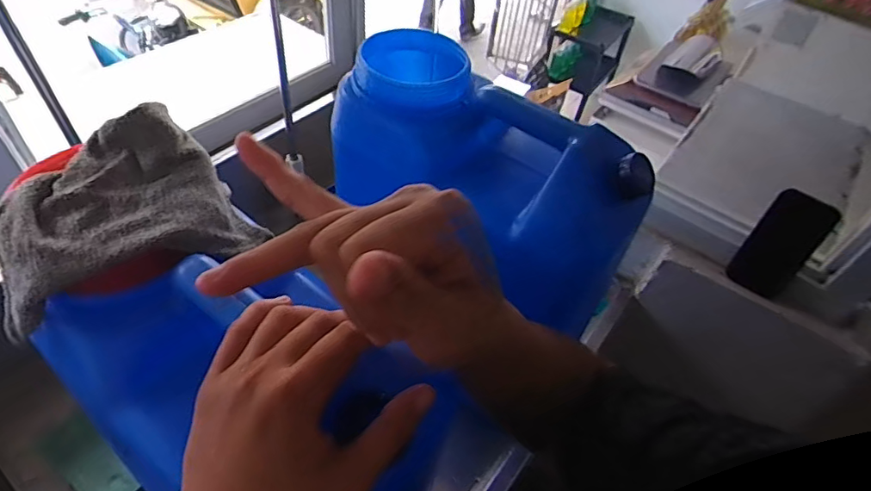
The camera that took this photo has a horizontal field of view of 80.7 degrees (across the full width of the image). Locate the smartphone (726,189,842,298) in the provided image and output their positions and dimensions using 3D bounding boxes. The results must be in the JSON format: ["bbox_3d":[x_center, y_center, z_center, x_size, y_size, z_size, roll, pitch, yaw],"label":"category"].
[{"bbox_3d":[0.489,0.000,0.722,0.084,0.160,0.019,23,39,12],"label":"smartphone"}]

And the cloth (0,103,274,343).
[{"bbox_3d":[-0.212,-0.023,0.336,0.151,0.072,0.097,-28,57,-28],"label":"cloth"}]

